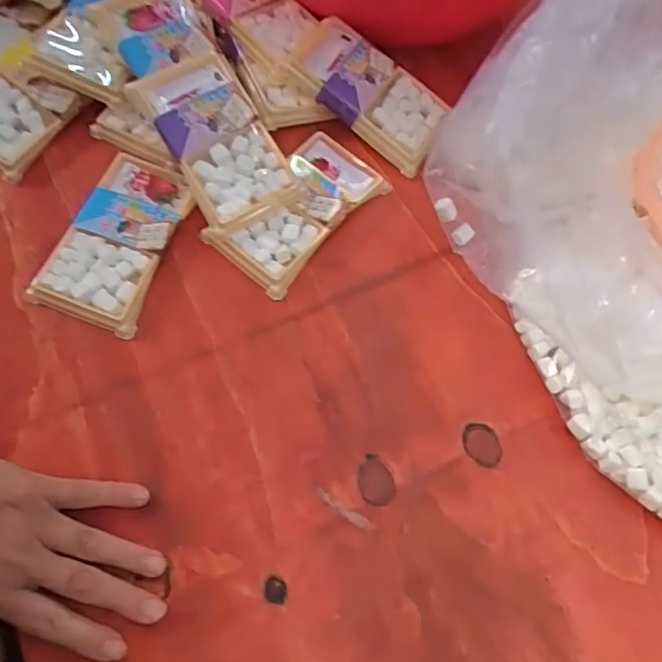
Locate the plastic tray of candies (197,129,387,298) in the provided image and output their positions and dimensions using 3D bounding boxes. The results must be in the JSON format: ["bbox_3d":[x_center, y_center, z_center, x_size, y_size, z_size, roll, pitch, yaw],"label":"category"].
[{"bbox_3d":[-0.024,-0.095,0.465,0.070,0.022,0.135,40,70,12],"label":"plastic tray of candies"}]

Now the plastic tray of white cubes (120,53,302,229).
[{"bbox_3d":[-0.085,-0.141,0.451,0.071,0.017,0.129,-32,89,-9],"label":"plastic tray of white cubes"}]

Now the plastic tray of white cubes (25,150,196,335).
[{"bbox_3d":[-0.155,-0.068,0.441,0.073,0.022,0.130,18,67,3],"label":"plastic tray of white cubes"}]

